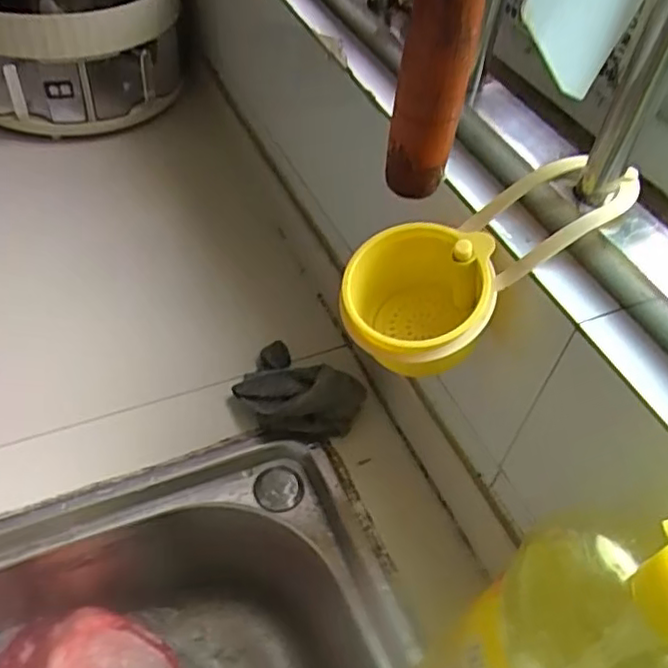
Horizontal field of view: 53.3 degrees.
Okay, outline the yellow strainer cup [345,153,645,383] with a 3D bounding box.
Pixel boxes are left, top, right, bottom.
[{"bbox_3d":[0.079,-0.040,0.395,0.154,0.107,0.087,-21,54,-23],"label":"yellow strainer cup"}]

